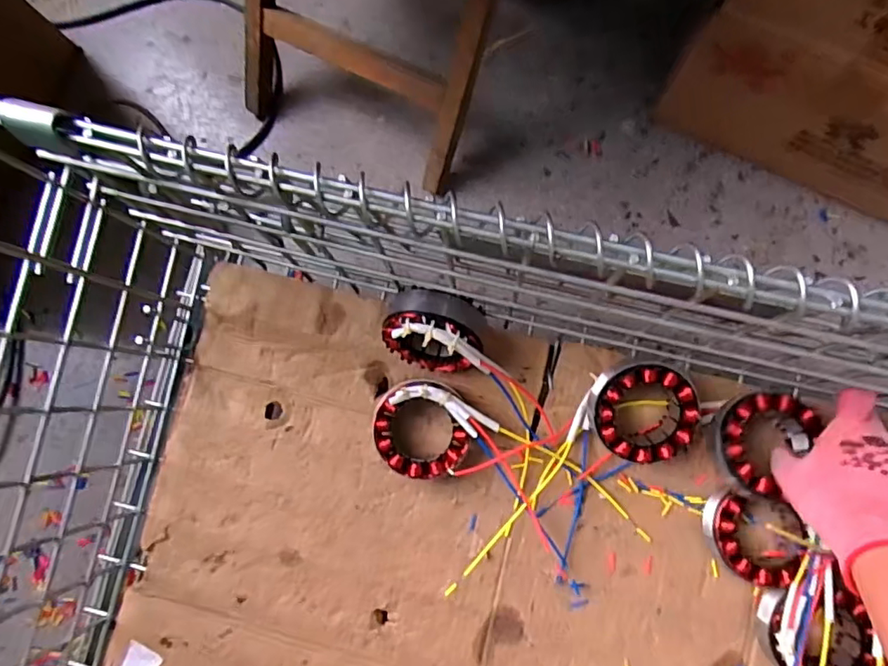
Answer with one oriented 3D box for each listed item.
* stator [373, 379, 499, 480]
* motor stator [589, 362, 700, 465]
[{"bbox_3d":[-0.018,0.087,0.504,0.091,0.051,0.085,0,82,3],"label":"stator"},{"bbox_3d":[0.173,0.066,0.477,0.094,0.030,0.084,14,100,0],"label":"motor stator"}]

